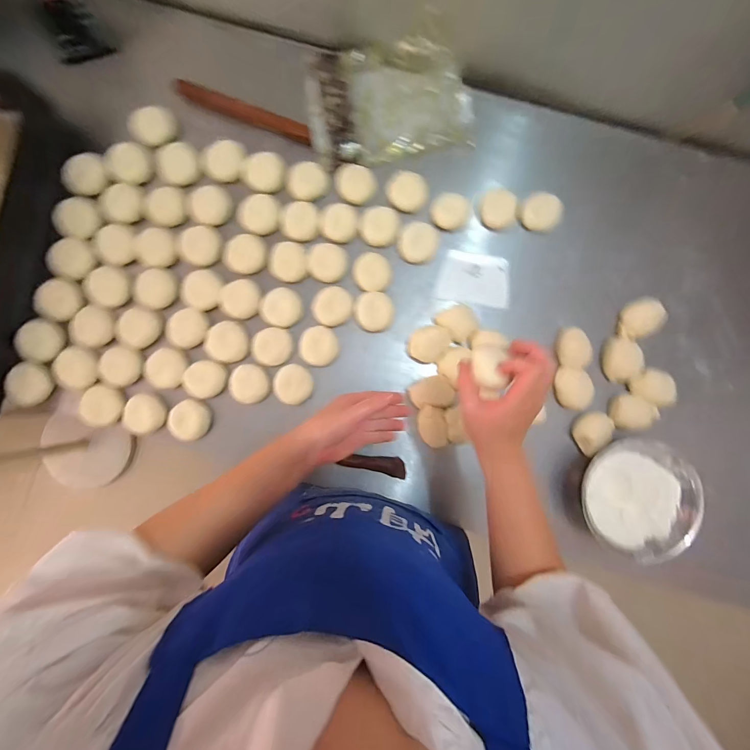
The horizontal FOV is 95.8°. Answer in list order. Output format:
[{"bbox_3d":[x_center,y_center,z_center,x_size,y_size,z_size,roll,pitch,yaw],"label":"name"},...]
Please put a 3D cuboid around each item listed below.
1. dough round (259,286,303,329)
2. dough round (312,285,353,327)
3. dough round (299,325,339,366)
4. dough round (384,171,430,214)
[{"bbox_3d":[-0.168,-0.121,0.607,0.070,0.016,0.067,0,86,0],"label":"dough round"},{"bbox_3d":[-0.074,-0.120,0.593,0.063,0.022,0.067,0,86,0],"label":"dough round"},{"bbox_3d":[-0.098,-0.051,0.595,0.065,0.016,0.067,0,86,0],"label":"dough round"},{"bbox_3d":[0.058,-0.334,0.614,0.074,0.015,0.075,0,86,0],"label":"dough round"}]

